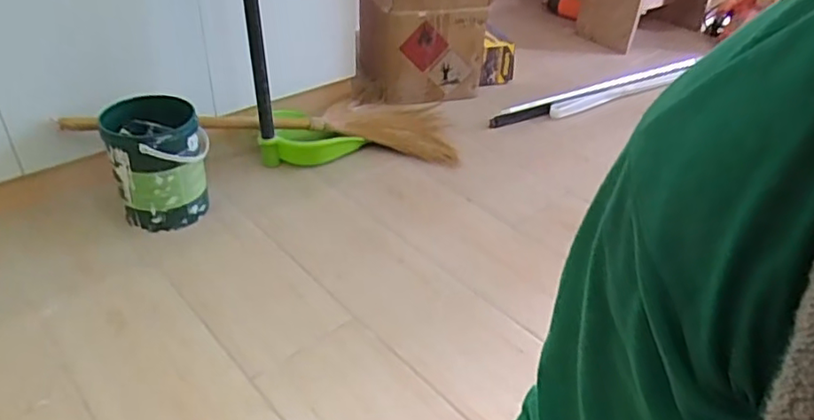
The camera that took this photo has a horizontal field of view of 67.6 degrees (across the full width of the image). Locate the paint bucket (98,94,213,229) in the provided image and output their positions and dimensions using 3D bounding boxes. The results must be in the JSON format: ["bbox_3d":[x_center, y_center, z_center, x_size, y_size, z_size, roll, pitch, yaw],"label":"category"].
[{"bbox_3d":[-0.476,-0.091,1.180,0.173,0.222,0.173,2,35,-1],"label":"paint bucket"}]

